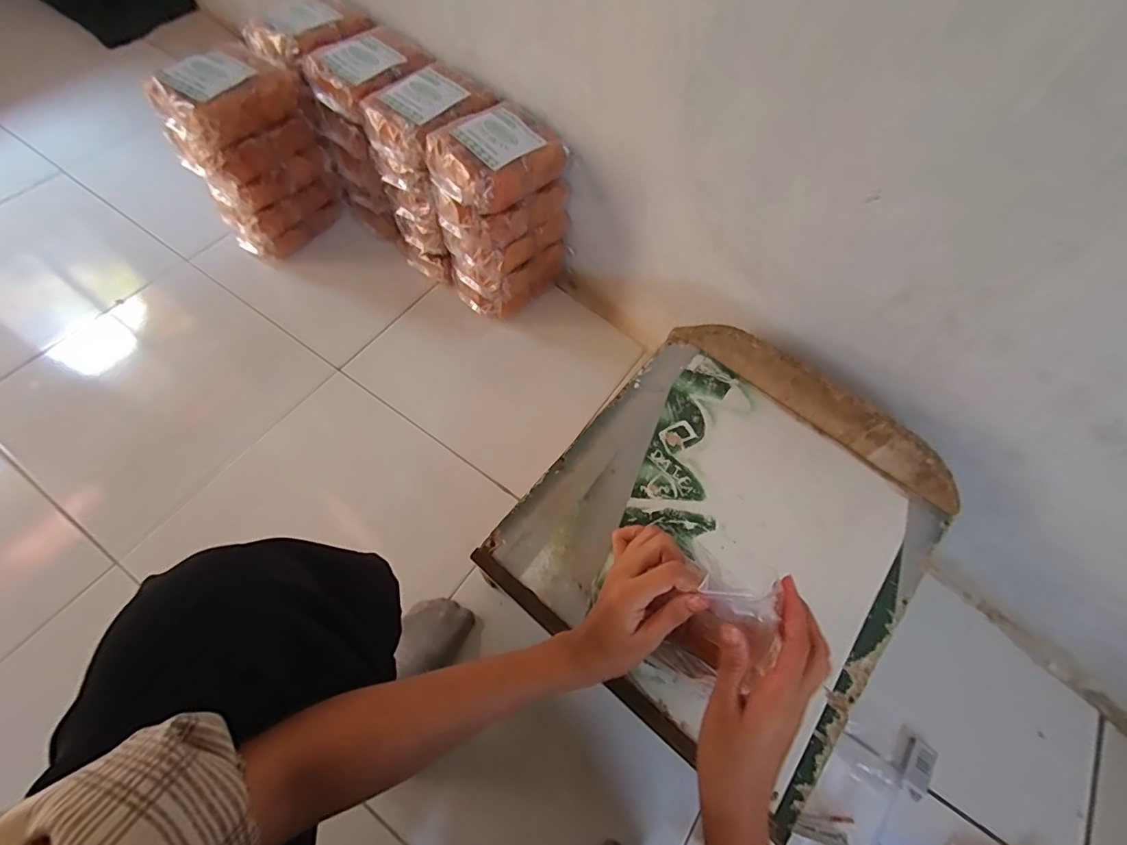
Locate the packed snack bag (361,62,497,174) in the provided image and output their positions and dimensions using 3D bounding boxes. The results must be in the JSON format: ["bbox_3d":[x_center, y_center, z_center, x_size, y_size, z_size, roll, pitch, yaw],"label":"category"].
[{"bbox_3d":[-0.205,-0.457,0.732,0.149,0.076,0.160,36,66,14],"label":"packed snack bag"}]

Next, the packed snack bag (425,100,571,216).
[{"bbox_3d":[-0.097,-0.379,0.698,0.126,0.060,0.174,41,67,17],"label":"packed snack bag"}]

